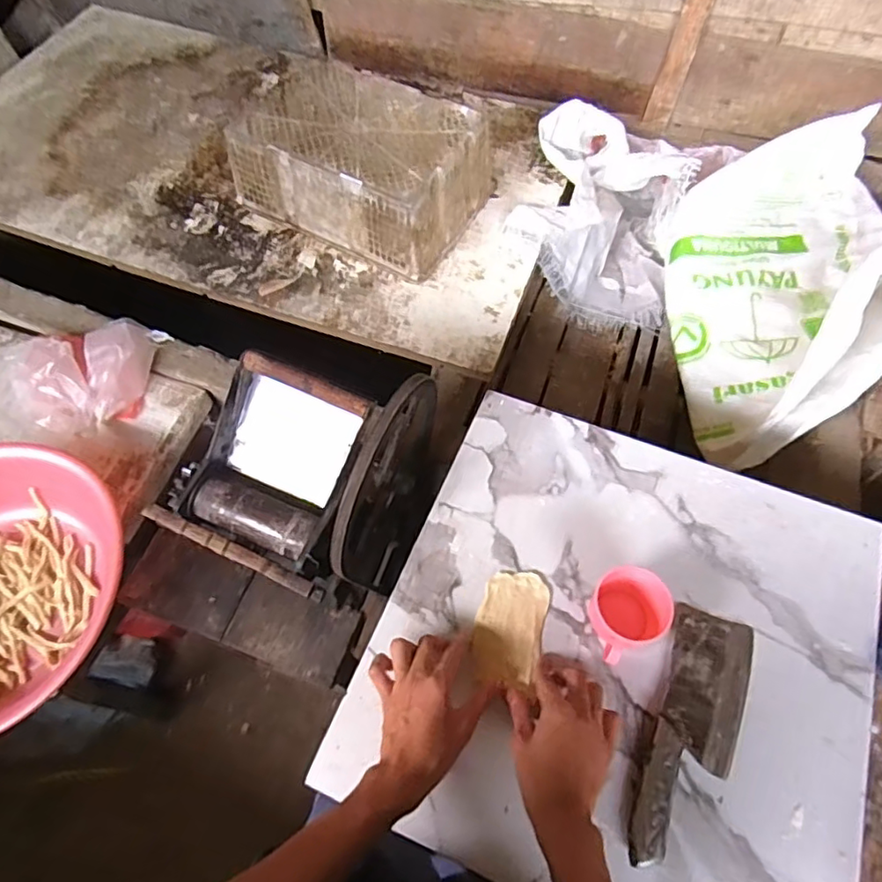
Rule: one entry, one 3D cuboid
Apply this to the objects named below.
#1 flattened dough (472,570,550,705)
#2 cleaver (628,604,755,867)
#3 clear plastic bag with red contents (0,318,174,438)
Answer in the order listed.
[{"bbox_3d":[0.074,0.199,0.630,0.070,0.007,0.119,14,59,9],"label":"flattened dough"},{"bbox_3d":[0.252,0.285,0.572,0.082,0.025,0.242,20,65,12],"label":"cleaver"},{"bbox_3d":[-0.670,-0.126,1.046,0.278,0.057,0.222,9,62,3],"label":"clear plastic bag with red contents"}]

